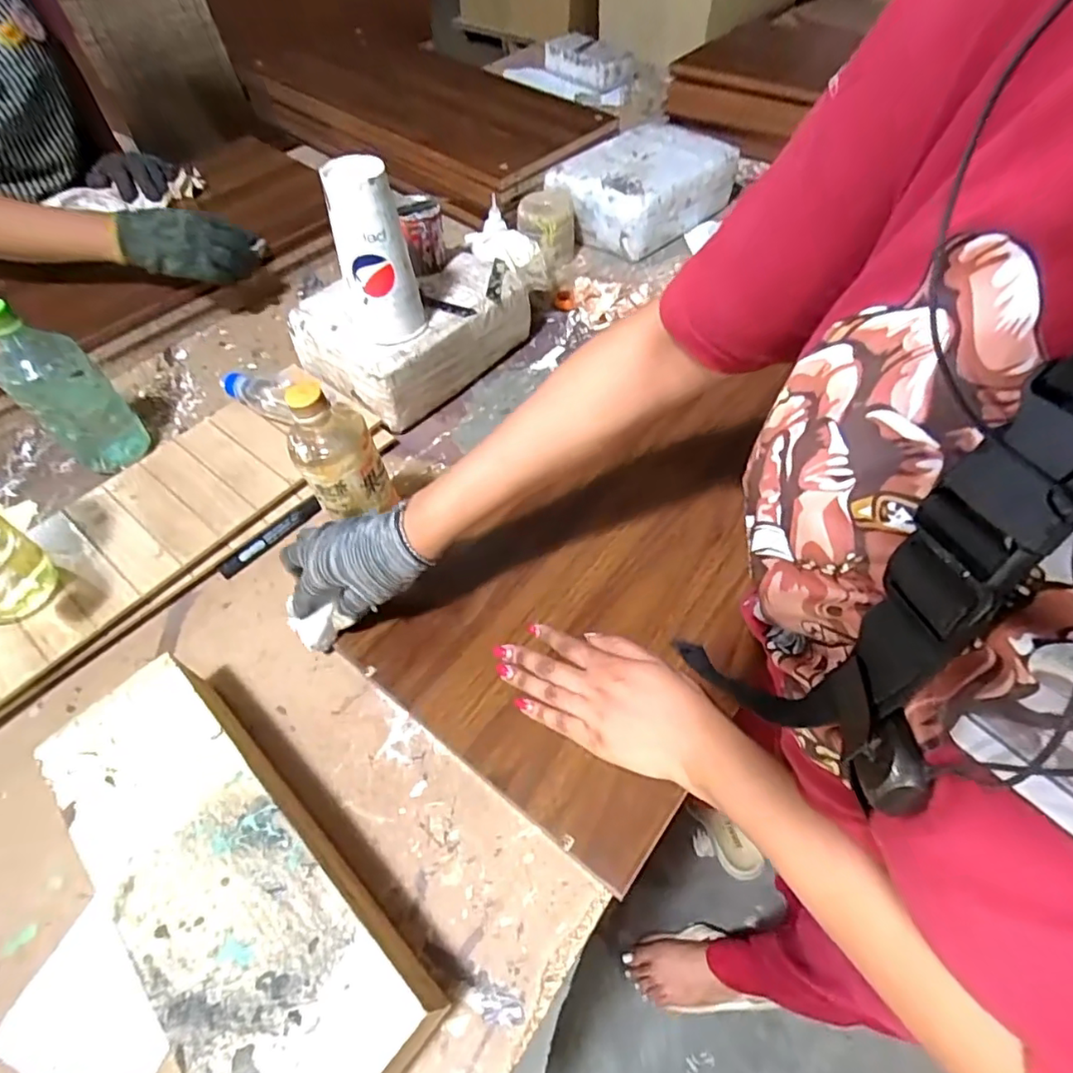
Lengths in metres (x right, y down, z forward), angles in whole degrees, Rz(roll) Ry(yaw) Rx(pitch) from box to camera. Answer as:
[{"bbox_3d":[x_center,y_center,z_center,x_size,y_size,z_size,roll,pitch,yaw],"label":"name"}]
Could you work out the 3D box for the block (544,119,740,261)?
[{"bbox_3d":[0.181,-0.597,0.979,0.281,0.109,0.197,-36,61,-23],"label":"block"}]

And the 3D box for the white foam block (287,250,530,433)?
[{"bbox_3d":[-0.162,-0.281,0.765,0.185,0.100,0.264,33,60,22],"label":"white foam block"}]

